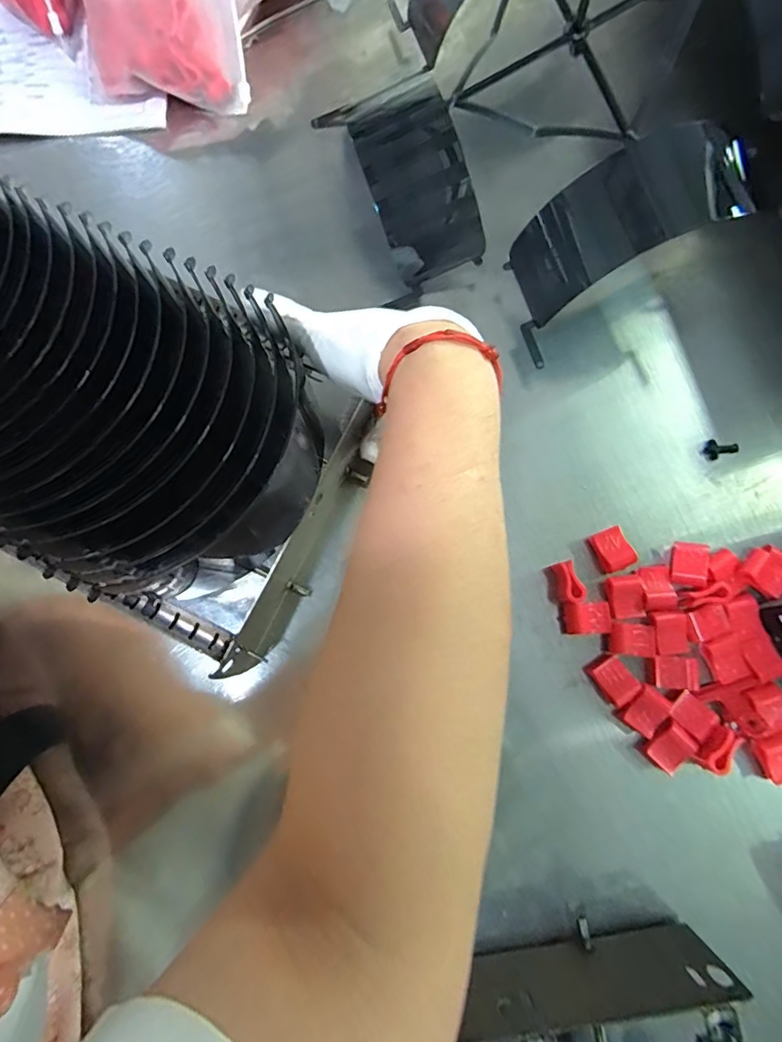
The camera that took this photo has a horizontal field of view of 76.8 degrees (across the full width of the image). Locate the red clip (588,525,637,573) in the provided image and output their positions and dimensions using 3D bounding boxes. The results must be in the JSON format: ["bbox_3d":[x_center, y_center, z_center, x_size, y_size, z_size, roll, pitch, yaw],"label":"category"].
[{"bbox_3d":[0.146,0.019,0.327,0.021,0.012,0.029,-31,81,-4],"label":"red clip"}]

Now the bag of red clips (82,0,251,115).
[{"bbox_3d":[-0.179,-0.394,0.374,0.124,0.036,0.143,-8,108,3],"label":"bag of red clips"}]

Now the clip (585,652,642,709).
[{"bbox_3d":[0.140,0.099,0.311,0.022,0.013,0.028,-35,81,-5],"label":"clip"}]

